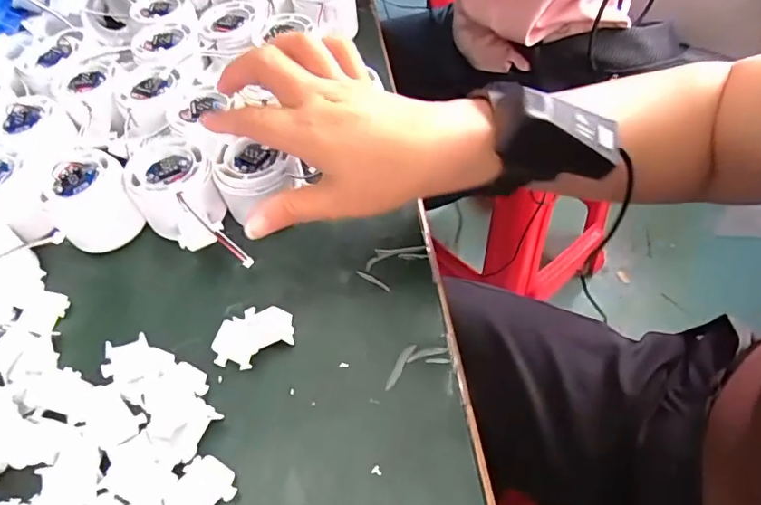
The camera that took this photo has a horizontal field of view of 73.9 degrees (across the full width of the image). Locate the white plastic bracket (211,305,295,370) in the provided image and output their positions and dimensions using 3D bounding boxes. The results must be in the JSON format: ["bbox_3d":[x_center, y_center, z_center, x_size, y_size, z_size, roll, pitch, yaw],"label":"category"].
[{"bbox_3d":[-0.079,0.051,0.312,0.049,0.004,0.032,-29,76,-17],"label":"white plastic bracket"}]

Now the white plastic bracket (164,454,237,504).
[{"bbox_3d":[-0.092,0.123,0.262,0.030,0.004,0.032,30,61,23],"label":"white plastic bracket"}]

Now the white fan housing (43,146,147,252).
[{"bbox_3d":[-0.202,-0.034,0.358,0.056,0.049,0.055,-2,53,3],"label":"white fan housing"}]

